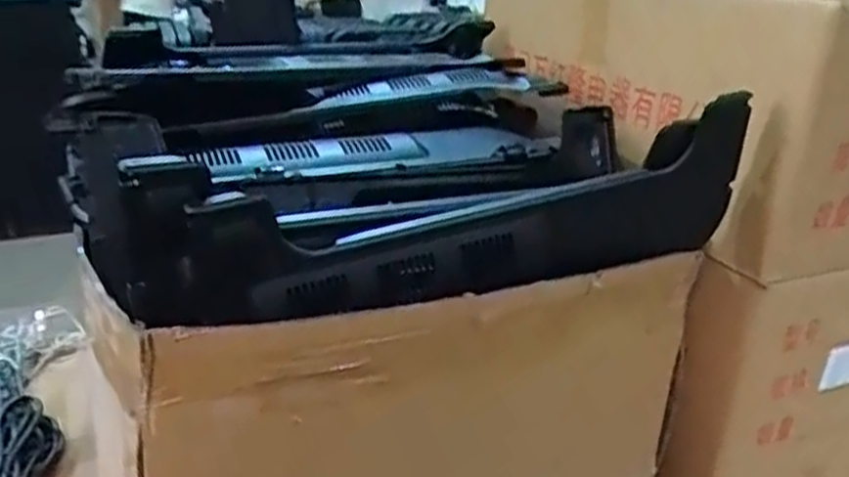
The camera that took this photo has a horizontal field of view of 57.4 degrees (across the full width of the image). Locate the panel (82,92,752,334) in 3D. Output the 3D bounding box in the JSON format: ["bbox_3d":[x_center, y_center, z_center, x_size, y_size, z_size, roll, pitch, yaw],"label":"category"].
[{"bbox_3d":[0.022,-0.023,0.620,0.533,0.142,0.100,-6,24,-18],"label":"panel"}]

